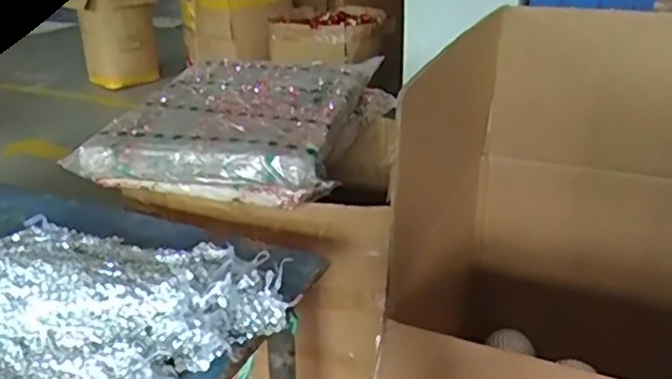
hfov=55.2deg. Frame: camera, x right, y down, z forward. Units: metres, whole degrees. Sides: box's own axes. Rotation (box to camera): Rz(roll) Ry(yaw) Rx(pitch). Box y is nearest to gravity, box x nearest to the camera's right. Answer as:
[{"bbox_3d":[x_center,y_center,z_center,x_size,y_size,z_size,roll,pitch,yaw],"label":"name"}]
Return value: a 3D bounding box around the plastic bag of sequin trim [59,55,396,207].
[{"bbox_3d":[-0.145,-0.116,1.134,0.353,0.109,0.522,4,25,12],"label":"plastic bag of sequin trim"}]

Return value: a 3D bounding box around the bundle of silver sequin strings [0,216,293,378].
[{"bbox_3d":[-0.307,0.118,0.718,0.481,0.056,0.291,9,27,22],"label":"bundle of silver sequin strings"}]

